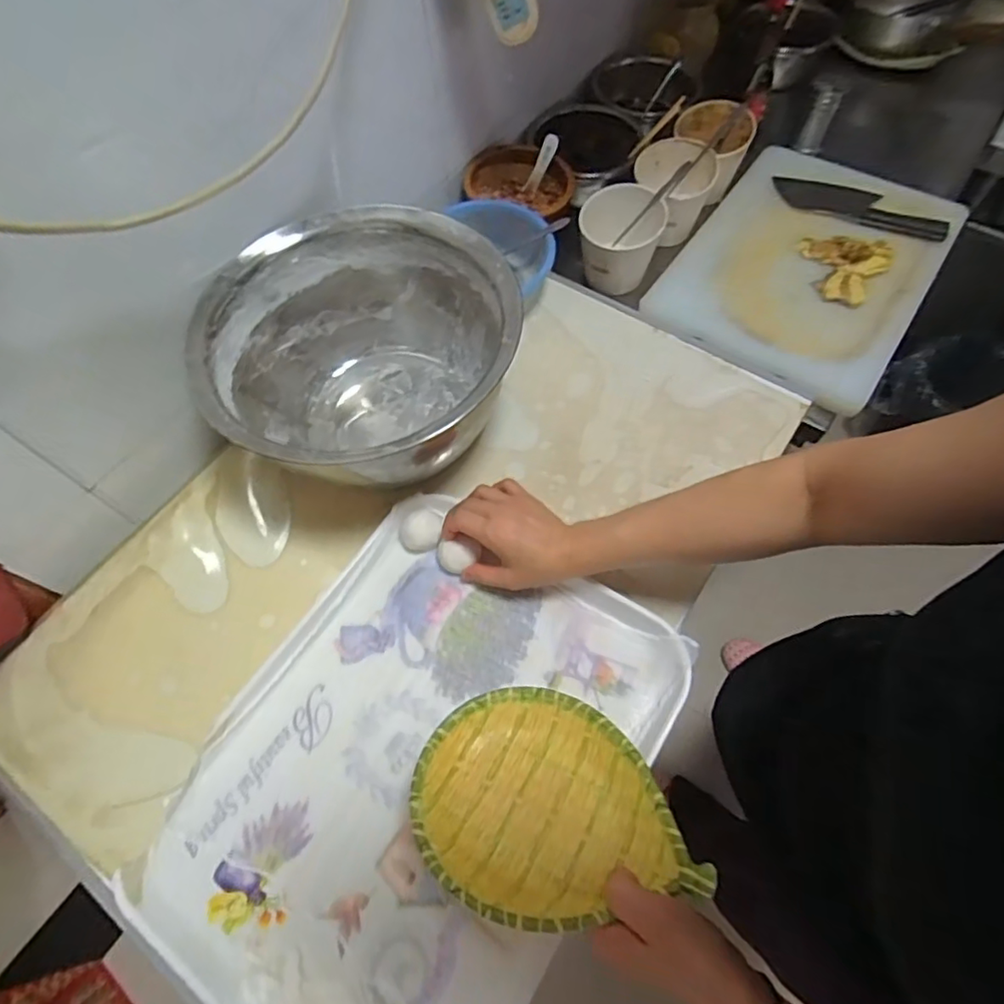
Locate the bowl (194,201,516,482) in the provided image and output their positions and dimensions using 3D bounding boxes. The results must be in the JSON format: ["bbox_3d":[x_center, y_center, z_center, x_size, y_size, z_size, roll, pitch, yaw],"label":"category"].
[{"bbox_3d":[-0.143,-0.144,0.632,0.301,0.160,0.294,-1,63,2],"label":"bowl"}]

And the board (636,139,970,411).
[{"bbox_3d":[0.436,-0.344,0.843,0.316,0.035,0.442,31,68,17],"label":"board"}]

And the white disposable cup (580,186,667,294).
[{"bbox_3d":[0.166,-0.360,0.829,0.107,0.100,0.117,-1,63,2],"label":"white disposable cup"}]

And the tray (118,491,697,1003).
[{"bbox_3d":[-0.071,0.218,0.510,0.331,0.043,0.427,30,68,16],"label":"tray"}]

